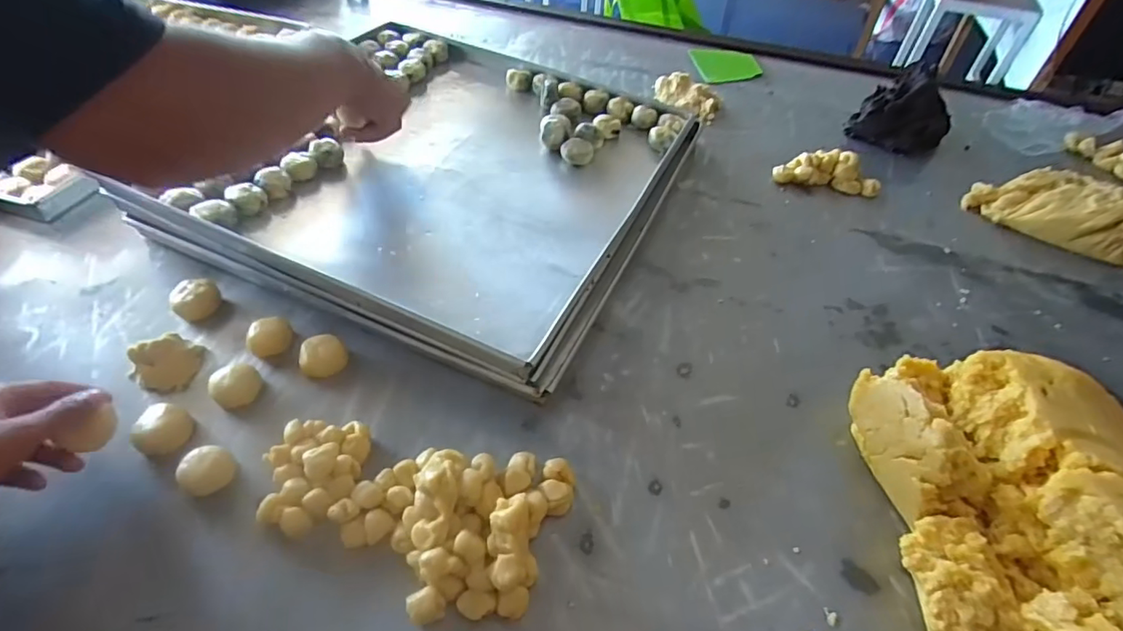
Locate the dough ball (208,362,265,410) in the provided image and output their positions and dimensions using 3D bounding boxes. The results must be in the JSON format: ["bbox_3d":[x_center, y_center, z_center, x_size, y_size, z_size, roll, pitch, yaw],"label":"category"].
[{"bbox_3d":[-0.279,0.061,0.485,0.038,0.022,0.033,-33,57,-28],"label":"dough ball"}]

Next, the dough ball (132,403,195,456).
[{"bbox_3d":[-0.321,0.093,0.455,0.037,0.026,0.039,1,48,-1],"label":"dough ball"}]

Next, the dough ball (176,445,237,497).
[{"bbox_3d":[-0.272,0.119,0.432,0.031,0.022,0.036,31,54,23],"label":"dough ball"}]

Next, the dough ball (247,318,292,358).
[{"bbox_3d":[-0.270,0.021,0.522,0.037,0.020,0.032,-24,53,-22],"label":"dough ball"}]

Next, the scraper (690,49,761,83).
[{"bbox_3d":[0.278,-0.431,0.957,0.103,0.007,0.101,-11,59,-1],"label":"scraper"}]

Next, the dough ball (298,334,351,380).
[{"bbox_3d":[-0.216,0.039,0.512,0.039,0.023,0.036,1,48,-1],"label":"dough ball"}]

